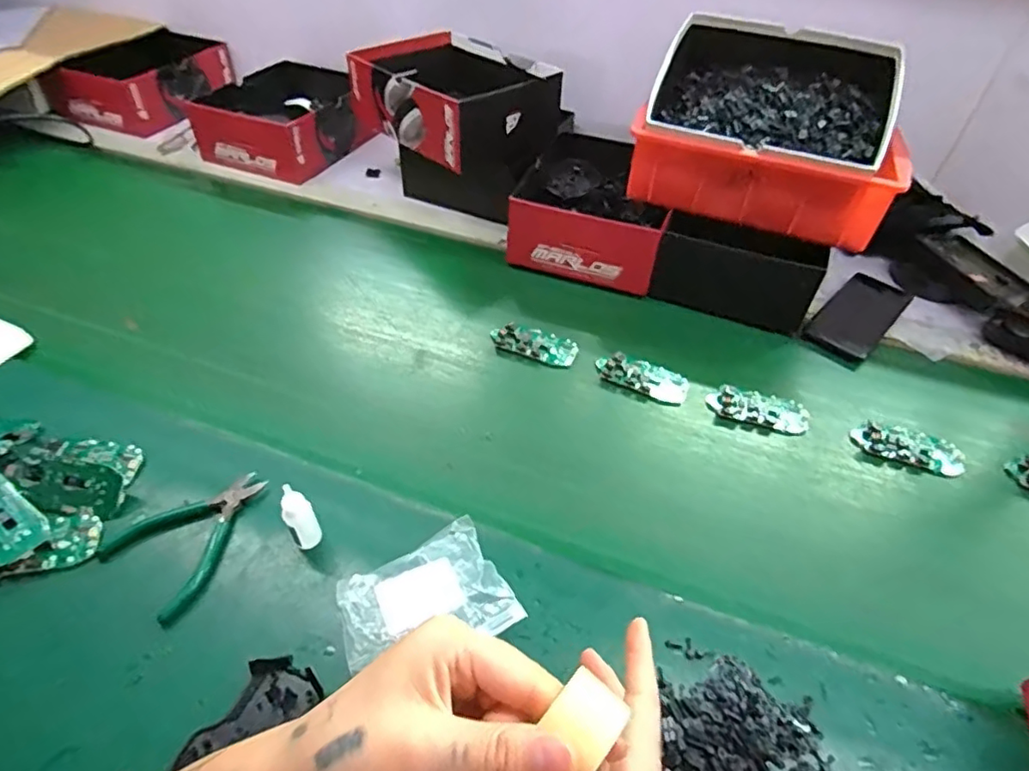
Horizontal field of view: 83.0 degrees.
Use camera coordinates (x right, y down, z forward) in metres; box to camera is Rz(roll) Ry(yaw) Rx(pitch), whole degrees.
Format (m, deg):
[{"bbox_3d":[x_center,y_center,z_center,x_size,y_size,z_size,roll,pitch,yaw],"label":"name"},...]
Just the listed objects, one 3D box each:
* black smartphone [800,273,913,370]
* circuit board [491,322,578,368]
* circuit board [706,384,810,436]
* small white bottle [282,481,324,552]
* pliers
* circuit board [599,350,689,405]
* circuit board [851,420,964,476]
[{"bbox_3d":[0.419,-0.084,0.711,0.176,0.014,0.073,-35,57,-30],"label":"black smartphone"},{"bbox_3d":[0.022,-0.047,0.656,0.094,0.016,0.041,12,47,9],"label":"circuit board"},{"bbox_3d":[0.252,0.025,0.604,0.098,0.011,0.039,16,48,12],"label":"circuit board"},{"bbox_3d":[-0.166,0.103,0.451,0.021,0.073,0.019,-23,51,-22],"label":"small white bottle"},{"bbox_3d":[-0.257,0.117,0.471,0.094,0.012,0.117,28,51,22],"label":"pliers"},{"bbox_3d":[0.137,-0.009,0.626,0.097,0.015,0.044,16,48,12],"label":"circuit board"},{"bbox_3d":[0.388,0.061,0.575,0.098,0.014,0.040,15,47,11],"label":"circuit board"}]

